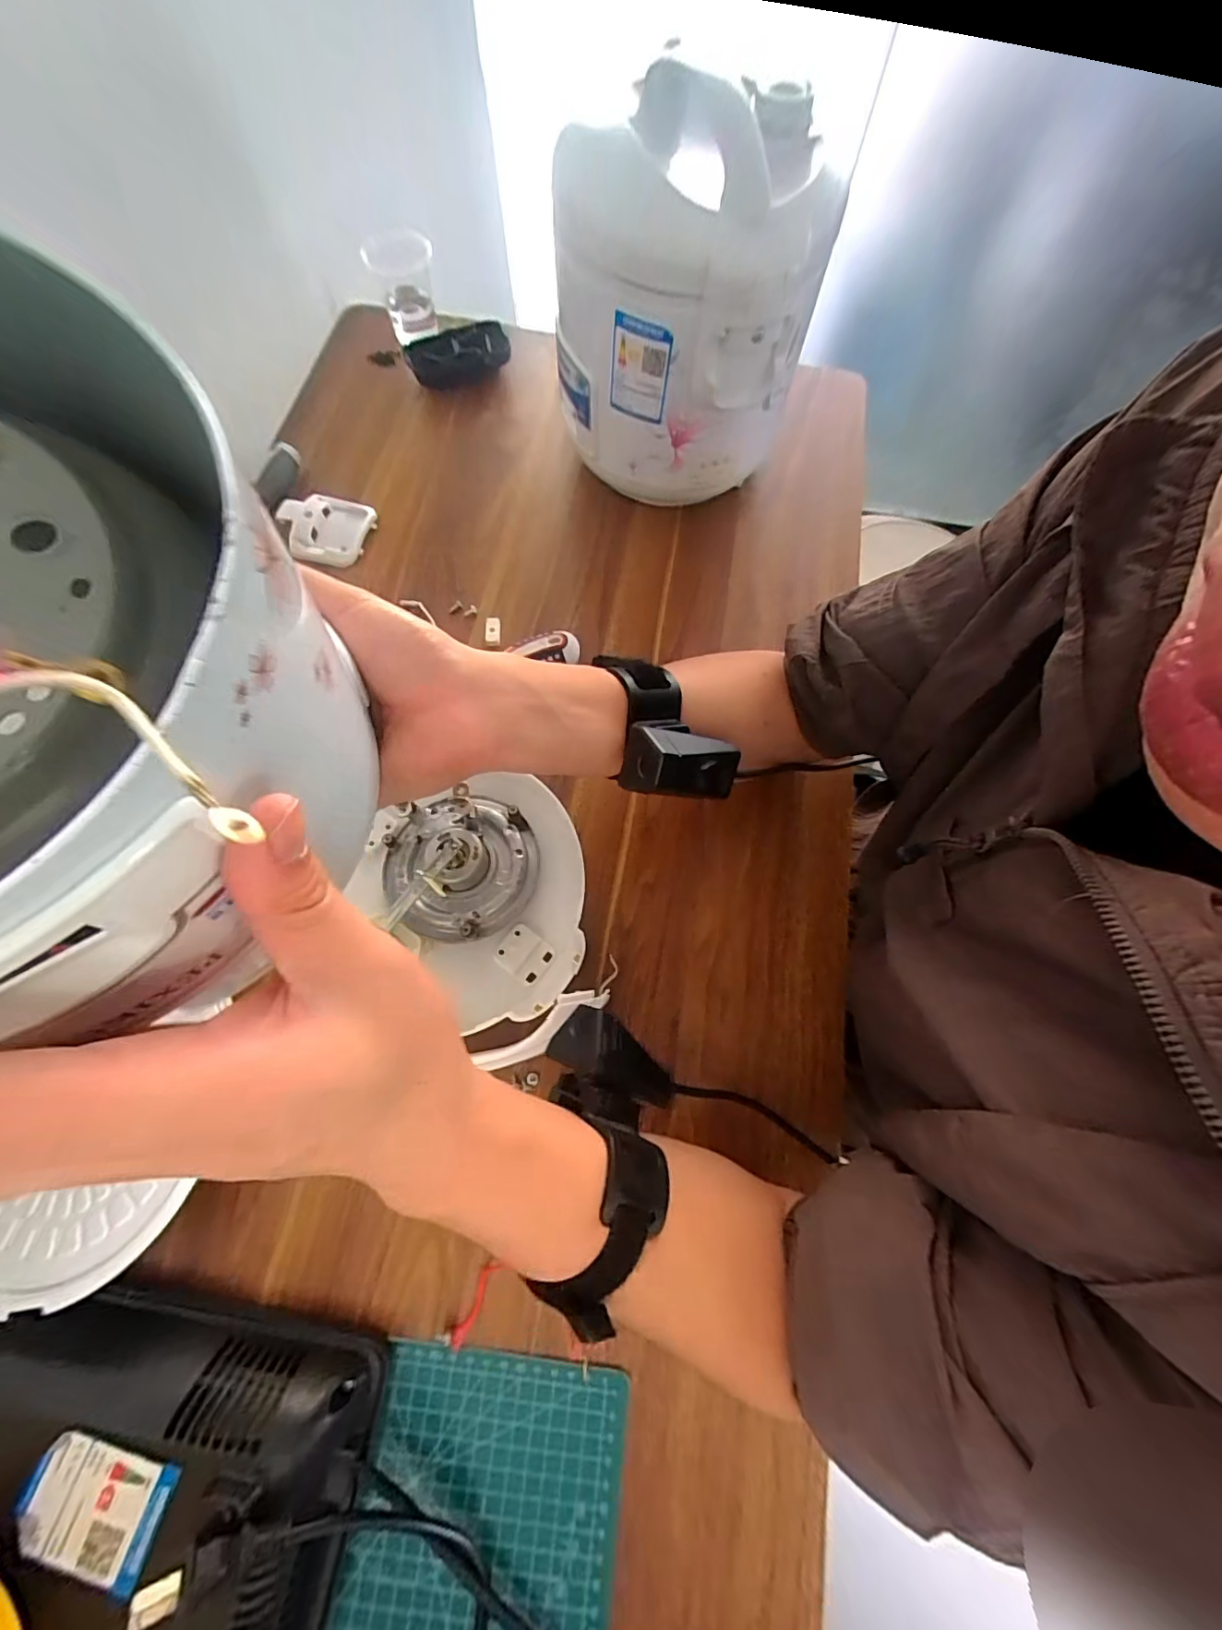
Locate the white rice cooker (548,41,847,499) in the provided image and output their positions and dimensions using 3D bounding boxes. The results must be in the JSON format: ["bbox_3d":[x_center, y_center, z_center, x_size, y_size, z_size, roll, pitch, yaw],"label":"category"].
[{"bbox_3d":[0.053,-0.408,0.451,0.190,0.224,0.201,-6,71,-3],"label":"white rice cooker"}]

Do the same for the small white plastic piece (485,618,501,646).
[{"bbox_3d":[-0.106,-0.163,0.475,0.015,0.007,0.029,-5,71,-3],"label":"small white plastic piece"}]

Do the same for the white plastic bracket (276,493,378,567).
[{"bbox_3d":[-0.273,-0.275,0.508,0.077,0.022,0.073,9,71,2],"label":"white plastic bracket"}]

